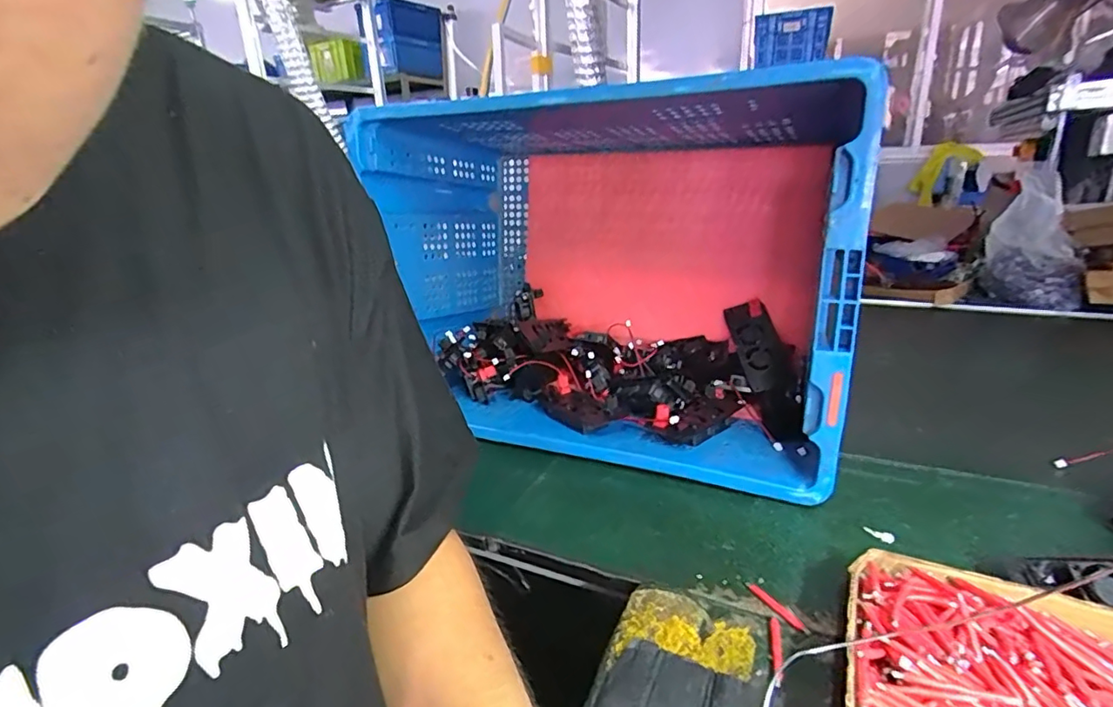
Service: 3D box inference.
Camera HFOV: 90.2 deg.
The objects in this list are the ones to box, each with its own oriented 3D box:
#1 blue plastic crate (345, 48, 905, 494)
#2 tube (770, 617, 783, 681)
[{"bbox_3d":[0.077,-0.109,0.732,0.552,0.397,0.345,7,21,24],"label":"blue plastic crate"},{"bbox_3d":[0.154,0.205,0.389,0.007,0.004,0.051,2,19,18],"label":"tube"}]

